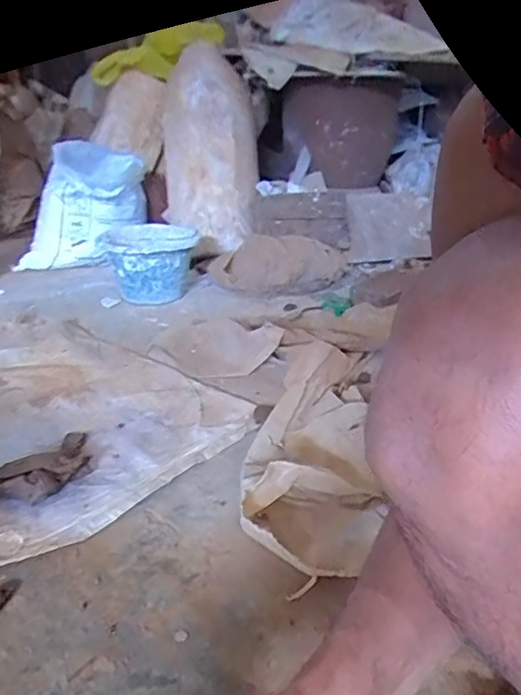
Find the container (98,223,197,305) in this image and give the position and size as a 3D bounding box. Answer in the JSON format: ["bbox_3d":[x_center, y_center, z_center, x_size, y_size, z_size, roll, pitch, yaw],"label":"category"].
[{"bbox_3d":[-0.290,-0.221,1.452,0.249,0.165,0.210,-5,26,-14],"label":"container"}]

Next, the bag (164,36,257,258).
[{"bbox_3d":[-0.159,-0.621,1.745,0.295,0.664,0.230,-1,-9,-6],"label":"bag"}]

